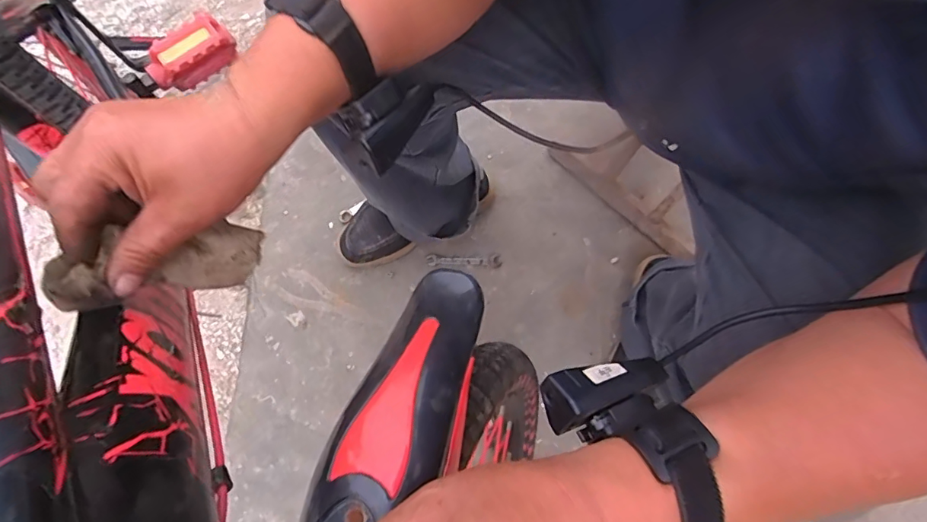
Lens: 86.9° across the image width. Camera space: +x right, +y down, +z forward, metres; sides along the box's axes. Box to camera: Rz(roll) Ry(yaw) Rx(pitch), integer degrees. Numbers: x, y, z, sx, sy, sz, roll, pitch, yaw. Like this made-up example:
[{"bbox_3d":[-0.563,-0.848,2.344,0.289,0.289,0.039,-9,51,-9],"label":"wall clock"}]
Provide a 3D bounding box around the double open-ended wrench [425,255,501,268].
[{"bbox_3d":[0.001,0.000,0.785,0.117,0.006,0.020,0,75,-1],"label":"double open-ended wrench"}]

